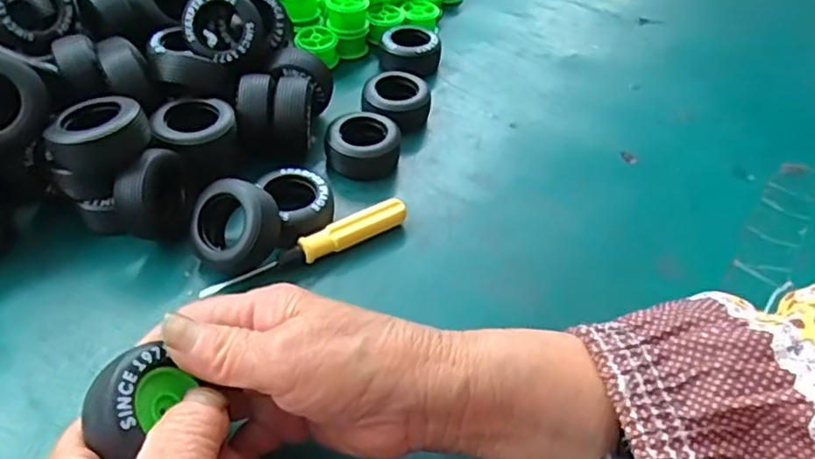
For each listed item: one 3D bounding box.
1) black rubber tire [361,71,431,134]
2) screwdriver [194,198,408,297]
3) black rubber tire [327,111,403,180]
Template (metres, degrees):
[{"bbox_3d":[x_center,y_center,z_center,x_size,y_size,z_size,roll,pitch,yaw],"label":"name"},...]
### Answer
[{"bbox_3d":[-0.008,-0.087,0.446,0.047,0.027,0.050,3,45,-2],"label":"black rubber tire"},{"bbox_3d":[-0.054,0.011,0.350,0.120,0.020,0.012,-21,51,-24],"label":"screwdriver"},{"bbox_3d":[-0.030,-0.054,0.410,0.047,0.027,0.041,-3,45,-8],"label":"black rubber tire"}]

